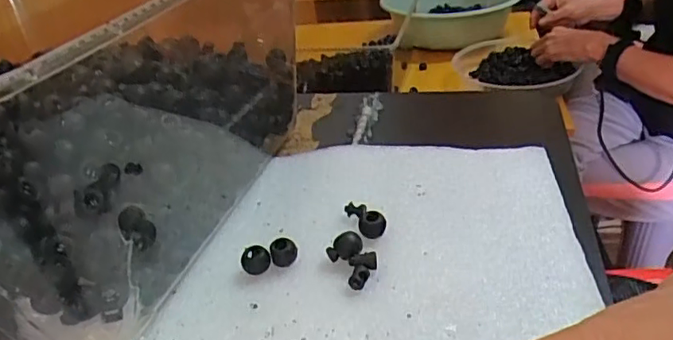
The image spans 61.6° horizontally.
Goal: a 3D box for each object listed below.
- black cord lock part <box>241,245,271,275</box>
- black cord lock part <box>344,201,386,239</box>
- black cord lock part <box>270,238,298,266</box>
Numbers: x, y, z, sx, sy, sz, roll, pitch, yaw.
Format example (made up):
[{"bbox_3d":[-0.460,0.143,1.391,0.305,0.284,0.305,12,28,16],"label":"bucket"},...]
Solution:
[{"bbox_3d":[-0.044,0.050,0.310,0.016,0.011,0.013,-16,34,-13],"label":"black cord lock part"},{"bbox_3d":[0.016,0.027,0.329,0.013,0.011,0.030,-19,35,-17],"label":"black cord lock part"},{"bbox_3d":[-0.029,0.046,0.310,0.014,0.013,0.011,-6,33,2],"label":"black cord lock part"}]

